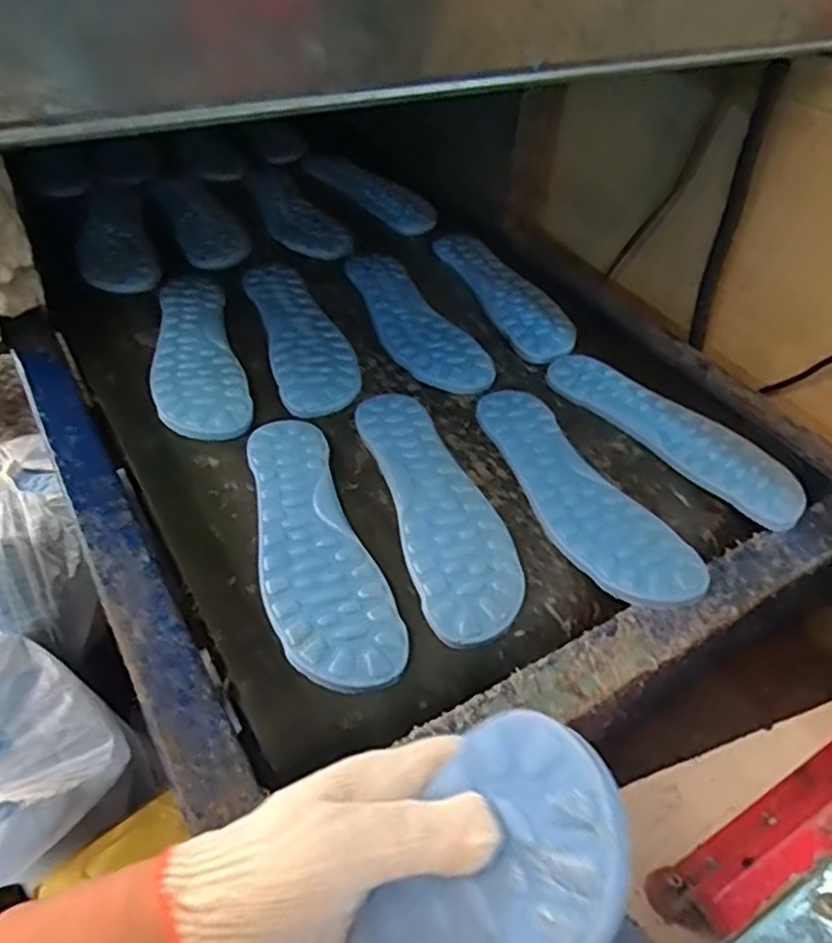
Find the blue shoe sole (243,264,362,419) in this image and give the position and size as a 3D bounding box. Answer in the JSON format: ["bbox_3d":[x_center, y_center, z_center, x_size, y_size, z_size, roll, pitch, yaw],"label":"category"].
[{"bbox_3d":[-0.118,-0.145,0.720,0.080,0.012,0.259,-12,48,-16],"label":"blue shoe sole"}]

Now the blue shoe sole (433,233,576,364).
[{"bbox_3d":[0.100,-0.208,0.802,0.092,0.018,0.263,-17,49,-20],"label":"blue shoe sole"}]

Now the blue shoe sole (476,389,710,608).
[{"bbox_3d":[0.125,0.009,0.568,0.077,0.016,0.249,-17,49,-20],"label":"blue shoe sole"}]

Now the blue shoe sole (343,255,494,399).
[{"bbox_3d":[-0.008,-0.159,0.732,0.085,0.009,0.250,-19,50,-22],"label":"blue shoe sole"}]

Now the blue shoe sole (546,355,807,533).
[{"bbox_3d":[0.229,-0.042,0.632,0.082,0.014,0.255,-29,54,-29],"label":"blue shoe sole"}]

